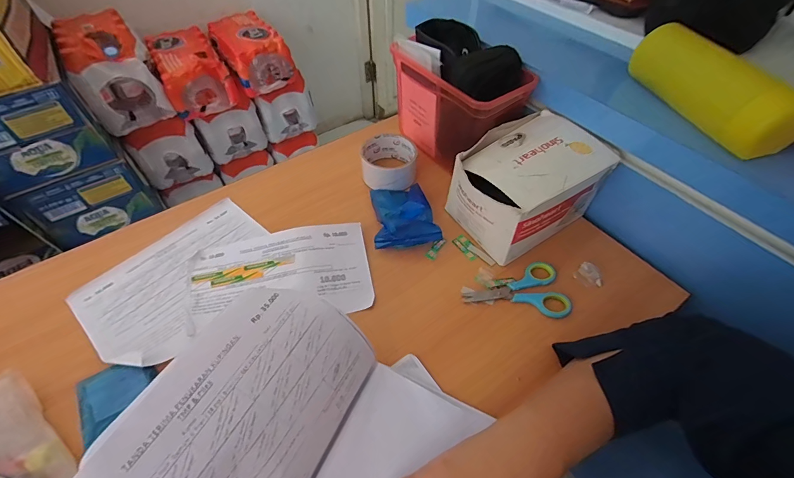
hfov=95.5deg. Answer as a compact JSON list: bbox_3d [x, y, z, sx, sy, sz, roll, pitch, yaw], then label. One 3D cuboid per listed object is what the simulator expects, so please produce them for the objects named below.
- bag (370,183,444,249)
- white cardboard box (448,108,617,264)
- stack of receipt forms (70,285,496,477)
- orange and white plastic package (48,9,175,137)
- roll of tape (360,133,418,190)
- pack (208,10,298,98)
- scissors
[{"bbox_3d":[0.007,-0.032,0.480,0.077,0.033,0.107,-7,51,-6],"label":"bag"},{"bbox_3d":[0.157,-0.066,0.459,0.168,0.107,0.129,-33,59,-24],"label":"white cardboard box"},{"bbox_3d":[-0.042,0.181,0.257,0.260,0.134,0.229,20,53,15],"label":"stack of receipt forms"},{"bbox_3d":[-0.836,-0.505,1.068,0.190,0.227,0.318,-28,56,-21],"label":"orange and white plastic package"},{"bbox_3d":[-0.011,-0.115,0.535,0.080,0.039,0.088,0,51,0],"label":"roll of tape"},{"bbox_3d":[-0.506,-0.648,1.252,0.192,0.158,0.265,-30,57,-22],"label":"pack"},{"bbox_3d":[0.141,0.053,0.428,0.117,0.008,0.071,7,51,6],"label":"scissors"}]

